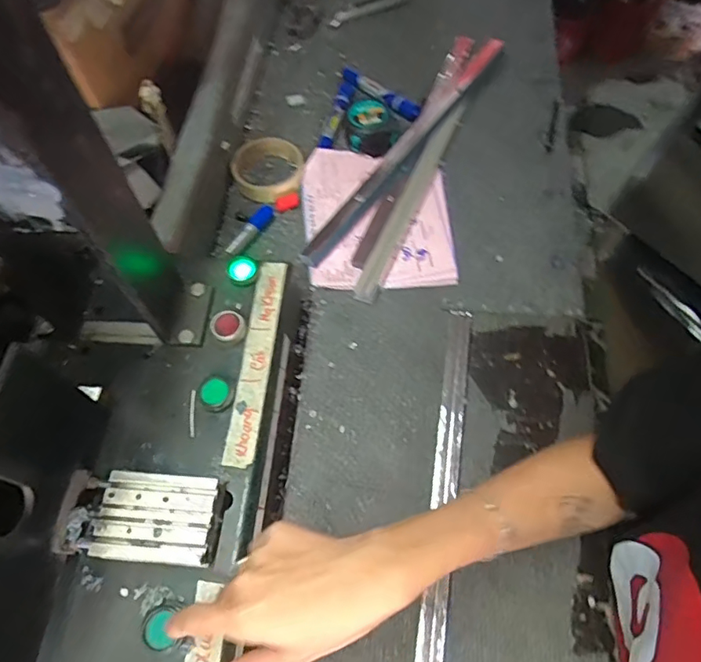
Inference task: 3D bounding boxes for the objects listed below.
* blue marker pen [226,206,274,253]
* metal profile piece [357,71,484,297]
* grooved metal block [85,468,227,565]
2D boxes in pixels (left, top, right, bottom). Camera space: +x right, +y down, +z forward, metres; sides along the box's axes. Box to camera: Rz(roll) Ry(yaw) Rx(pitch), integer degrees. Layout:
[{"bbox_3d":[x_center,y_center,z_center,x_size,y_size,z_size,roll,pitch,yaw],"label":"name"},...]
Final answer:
[{"bbox_3d":[-0.114,-0.116,0.601,0.014,0.019,0.073,31,67,16],"label":"blue marker pen"},{"bbox_3d":[0.080,-0.176,0.614,0.027,0.017,0.333,21,64,11],"label":"metal profile piece"},{"bbox_3d":[-0.136,0.136,0.379,0.084,0.026,0.058,5,62,3],"label":"grooved metal block"}]

